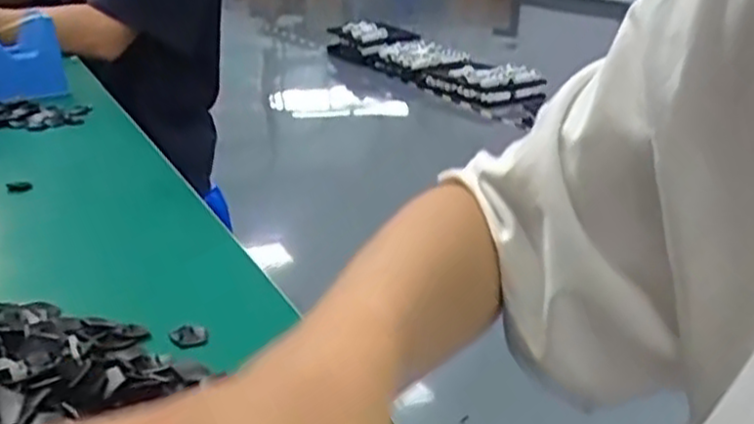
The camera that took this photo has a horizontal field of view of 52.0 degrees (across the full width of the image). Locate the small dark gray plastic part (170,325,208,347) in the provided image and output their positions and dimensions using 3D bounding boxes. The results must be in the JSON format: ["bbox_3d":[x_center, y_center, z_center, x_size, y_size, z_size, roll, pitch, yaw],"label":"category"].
[{"bbox_3d":[-0.098,0.064,0.403,0.019,0.012,0.007,-6,23,-19],"label":"small dark gray plastic part"}]

